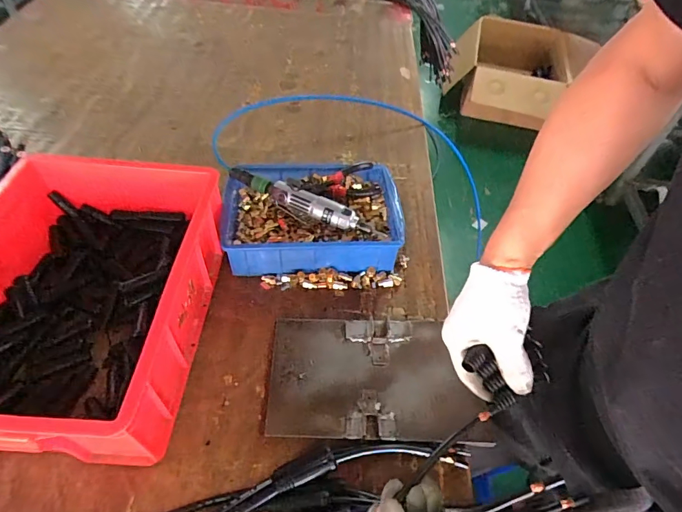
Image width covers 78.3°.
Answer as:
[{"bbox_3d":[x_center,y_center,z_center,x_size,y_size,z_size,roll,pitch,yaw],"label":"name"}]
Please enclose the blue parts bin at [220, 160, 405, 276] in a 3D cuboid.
[{"bbox_3d":[-0.051,-0.062,0.733,0.297,0.099,0.208,-1,50,-6],"label":"blue parts bin"}]

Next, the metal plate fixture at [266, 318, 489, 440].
[{"bbox_3d":[0.042,0.170,0.596,0.275,0.021,0.172,2,49,-4],"label":"metal plate fixture"}]

